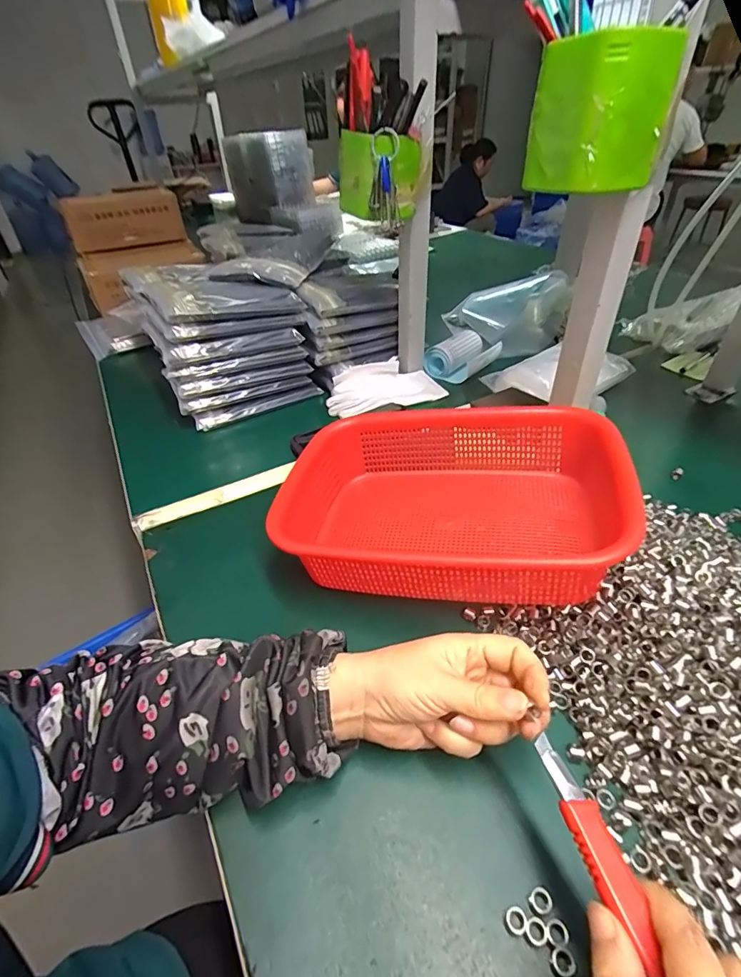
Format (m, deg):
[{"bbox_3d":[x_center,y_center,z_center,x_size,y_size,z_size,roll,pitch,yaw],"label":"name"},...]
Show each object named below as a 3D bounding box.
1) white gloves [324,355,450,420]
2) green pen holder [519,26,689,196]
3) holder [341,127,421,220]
[{"bbox_3d":[0.019,-0.151,0.678,0.170,0.039,0.090,-11,40,-10],"label":"white gloves"},{"bbox_3d":[0.154,-0.252,0.311,0.062,0.079,0.062,-18,42,-17],"label":"green pen holder"},{"bbox_3d":[0.006,-0.354,0.521,0.093,0.079,0.064,6,40,10],"label":"holder"}]

